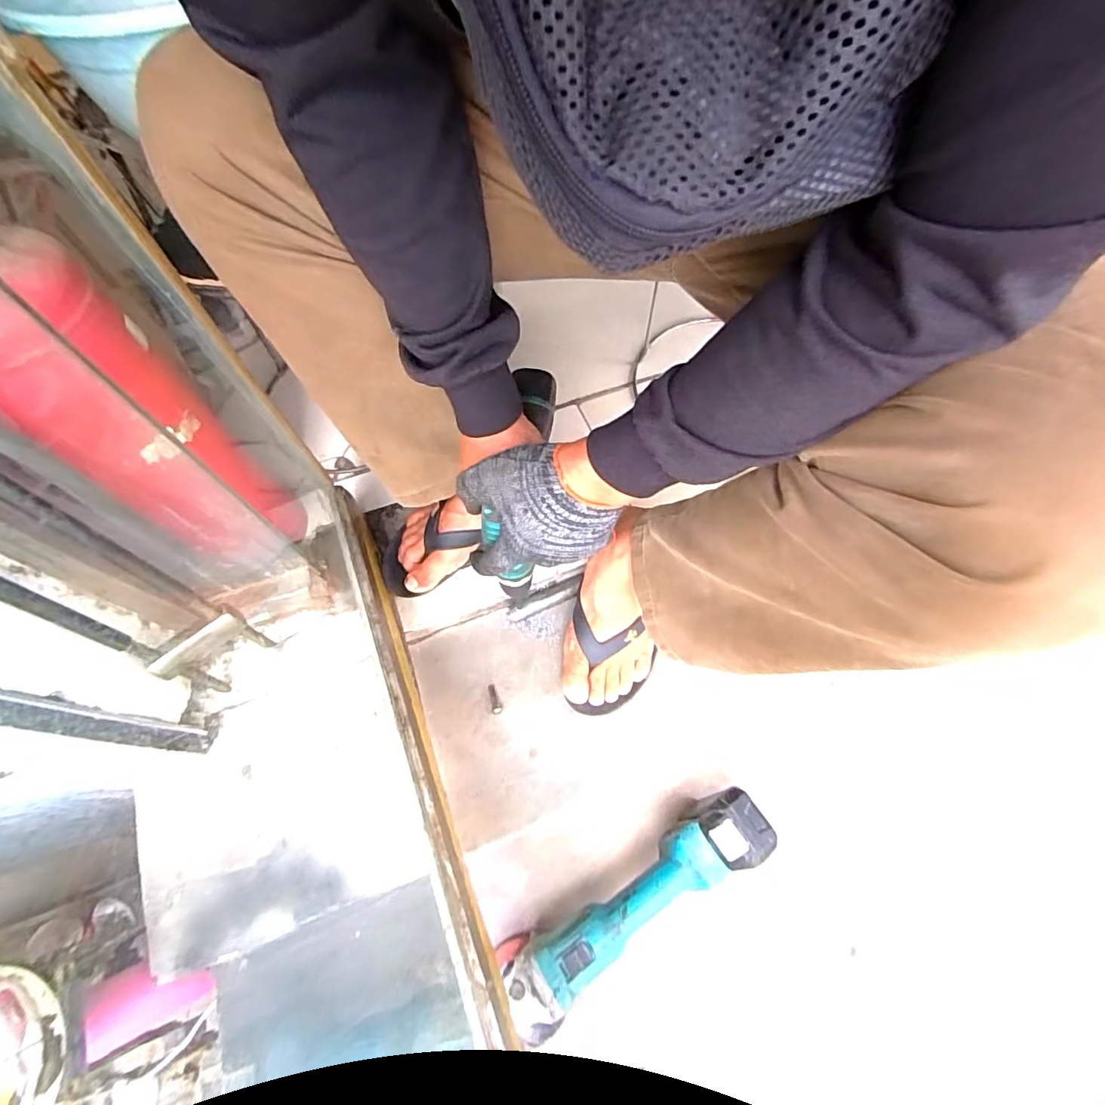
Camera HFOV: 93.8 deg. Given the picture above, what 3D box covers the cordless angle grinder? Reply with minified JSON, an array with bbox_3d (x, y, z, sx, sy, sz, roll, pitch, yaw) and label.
[{"bbox_3d":[0.093,0.401,0.580,0.345,0.099,0.093,-31,65,-12],"label":"cordless angle grinder"}]

